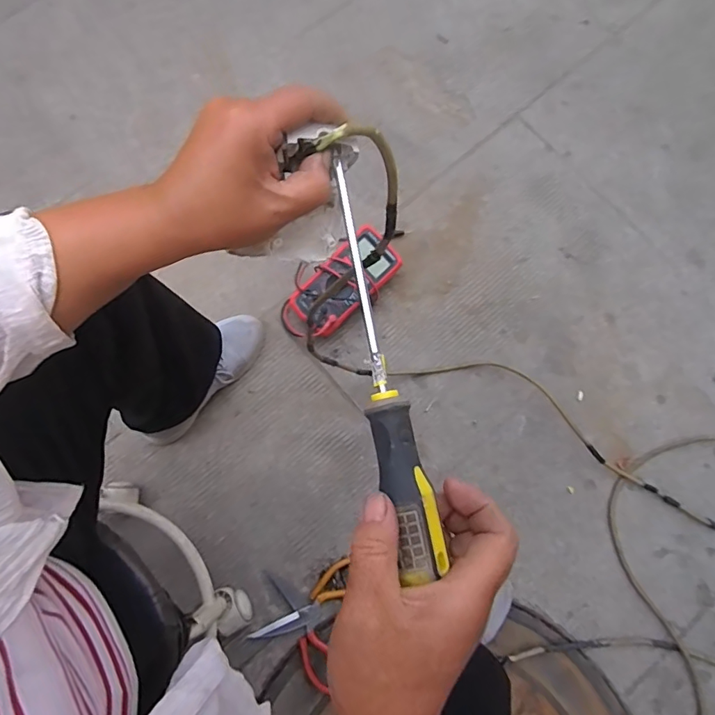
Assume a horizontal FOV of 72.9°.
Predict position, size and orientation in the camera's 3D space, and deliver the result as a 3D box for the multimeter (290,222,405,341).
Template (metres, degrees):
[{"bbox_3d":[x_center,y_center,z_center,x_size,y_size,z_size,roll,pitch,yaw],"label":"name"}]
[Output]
[{"bbox_3d":[-0.024,-0.117,0.785,0.200,0.051,0.094,-44,82,-9],"label":"multimeter"}]

